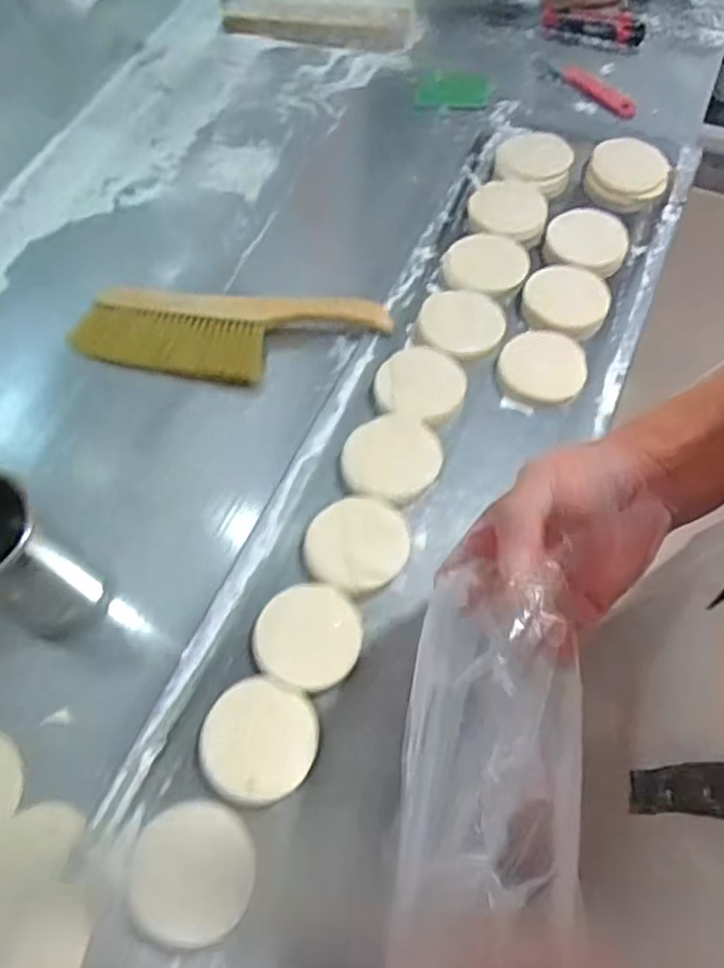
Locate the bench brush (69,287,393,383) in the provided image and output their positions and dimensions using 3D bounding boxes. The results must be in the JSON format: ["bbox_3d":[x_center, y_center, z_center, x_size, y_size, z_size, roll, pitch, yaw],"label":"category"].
[{"bbox_3d":[-0.141,-0.158,0.726,0.341,0.047,0.107,6,63,6],"label":"bench brush"}]

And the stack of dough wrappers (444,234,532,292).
[{"bbox_3d":[0.136,-0.240,0.734,0.097,0.029,0.079,-15,63,-5],"label":"stack of dough wrappers"}]

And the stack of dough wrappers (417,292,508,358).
[{"bbox_3d":[0.103,-0.168,0.692,0.081,0.020,0.083,33,69,18],"label":"stack of dough wrappers"}]

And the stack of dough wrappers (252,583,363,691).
[{"bbox_3d":[-0.044,0.124,0.549,0.087,0.018,0.080,-14,63,-5],"label":"stack of dough wrappers"}]

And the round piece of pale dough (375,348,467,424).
[{"bbox_3d":[0.058,-0.099,0.655,0.082,0.015,0.080,4,65,-9],"label":"round piece of pale dough"}]

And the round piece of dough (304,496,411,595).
[{"bbox_3d":[-0.004,0.052,0.590,0.087,0.010,0.089,-1,63,2],"label":"round piece of dough"}]

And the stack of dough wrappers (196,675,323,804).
[{"bbox_3d":[-0.079,0.196,0.519,0.086,0.012,0.087,19,65,12],"label":"stack of dough wrappers"}]

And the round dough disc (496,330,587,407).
[{"bbox_3d":[0.179,-0.115,0.673,0.082,0.017,0.083,-1,63,2],"label":"round dough disc"}]

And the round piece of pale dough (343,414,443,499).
[{"bbox_3d":[0.026,-0.024,0.622,0.083,0.015,0.085,-1,63,2],"label":"round piece of pale dough"}]

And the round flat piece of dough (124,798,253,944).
[{"bbox_3d":[-0.123,0.279,0.484,0.089,0.007,0.087,-1,63,2],"label":"round flat piece of dough"}]

